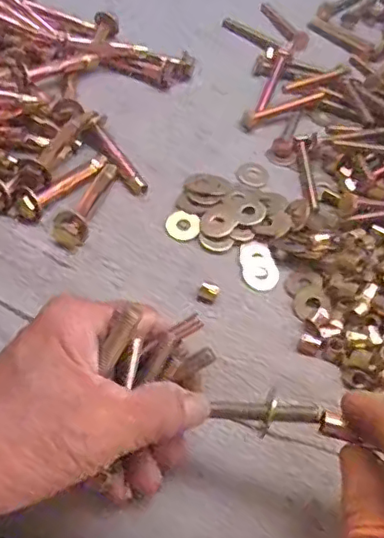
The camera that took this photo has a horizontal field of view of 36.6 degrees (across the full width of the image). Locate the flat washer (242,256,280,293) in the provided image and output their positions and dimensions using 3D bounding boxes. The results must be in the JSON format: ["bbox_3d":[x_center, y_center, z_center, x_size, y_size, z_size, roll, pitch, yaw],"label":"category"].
[{"bbox_3d":[0.041,0.002,0.335,0.019,0.004,0.024,36,57,18],"label":"flat washer"}]

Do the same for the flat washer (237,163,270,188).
[{"bbox_3d":[0.040,-0.062,0.383,0.021,0.004,0.021,2,54,-3],"label":"flat washer"}]

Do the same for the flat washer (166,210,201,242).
[{"bbox_3d":[-0.005,-0.026,0.350,0.021,0.004,0.020,-1,66,1],"label":"flat washer"}]

